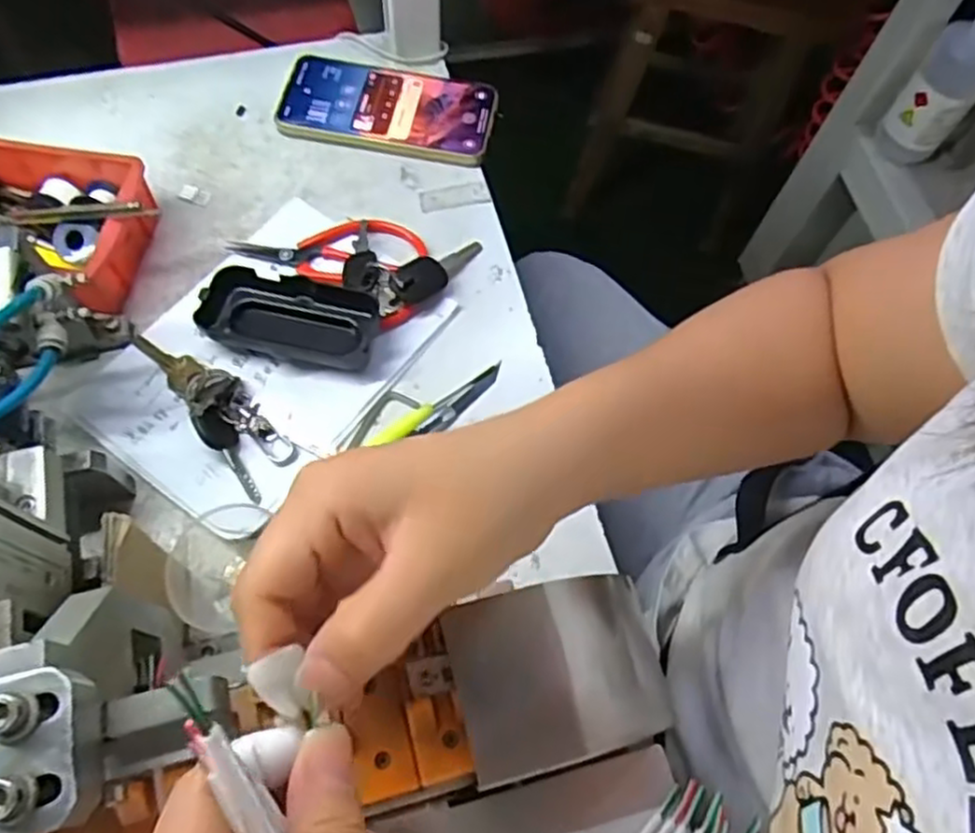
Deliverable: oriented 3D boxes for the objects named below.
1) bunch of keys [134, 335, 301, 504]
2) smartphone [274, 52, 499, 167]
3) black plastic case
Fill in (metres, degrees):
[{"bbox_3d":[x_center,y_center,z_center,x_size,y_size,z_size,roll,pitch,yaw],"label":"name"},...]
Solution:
[{"bbox_3d":[-0.169,-0.013,0.443,0.038,0.025,0.133,-39,73,-18],"label":"bunch of keys"},{"bbox_3d":[-0.077,-0.237,0.557,0.163,0.014,0.085,10,65,1],"label":"smartphone"},{"bbox_3d":[-0.126,-0.063,0.468,0.107,0.023,0.050,10,65,1],"label":"black plastic case"}]

